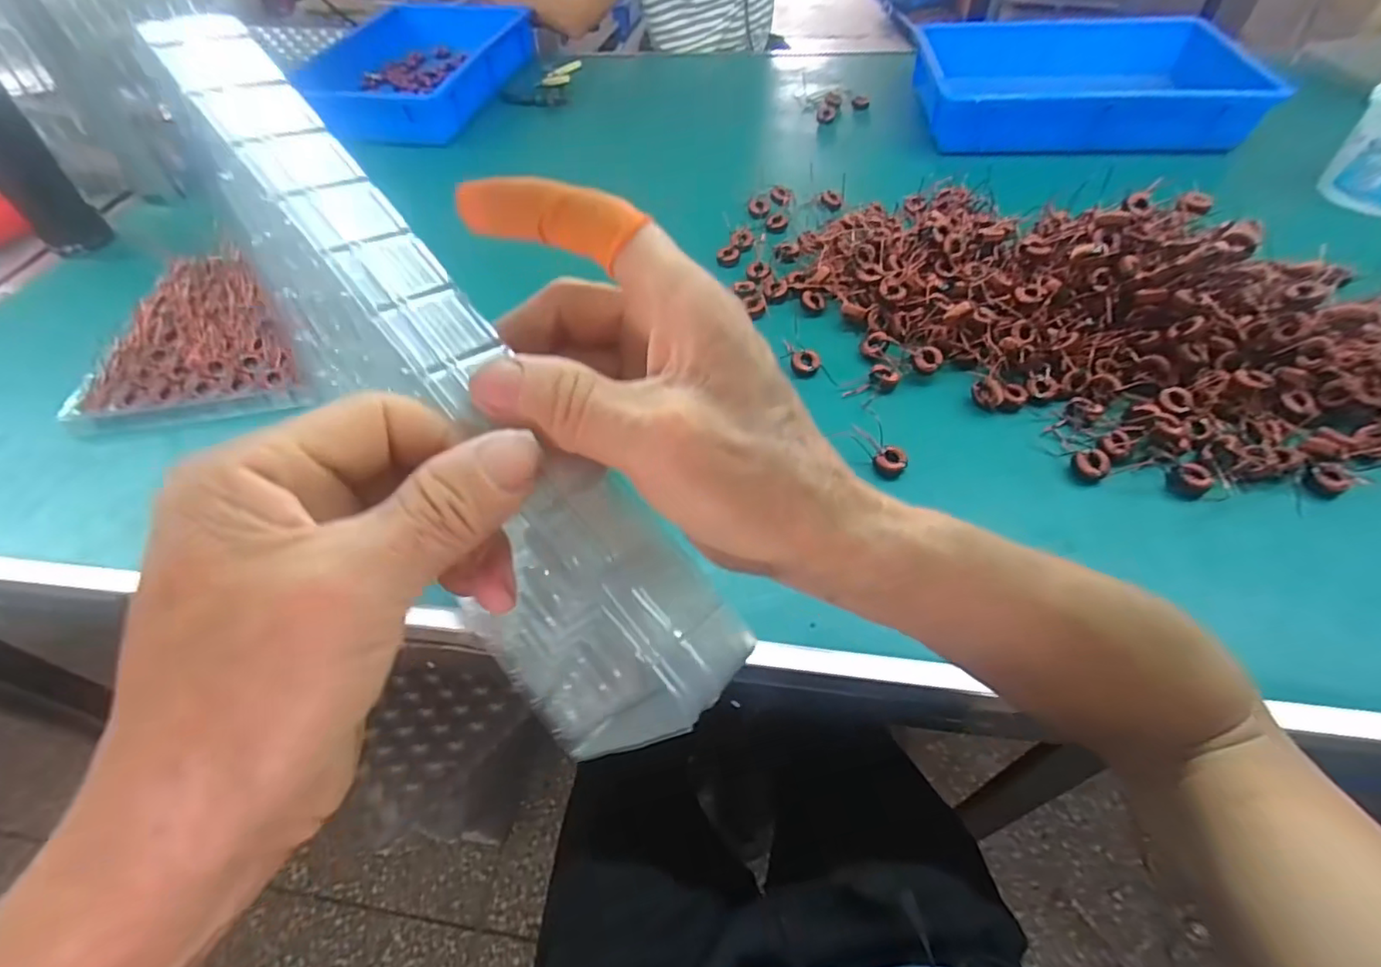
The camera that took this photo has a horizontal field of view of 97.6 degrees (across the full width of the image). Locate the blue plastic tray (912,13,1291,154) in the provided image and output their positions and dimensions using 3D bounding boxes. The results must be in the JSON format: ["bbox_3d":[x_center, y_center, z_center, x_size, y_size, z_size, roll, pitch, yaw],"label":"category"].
[{"bbox_3d":[0.545,-0.568,0.855,0.414,0.098,0.249,5,52,6],"label":"blue plastic tray"}]

